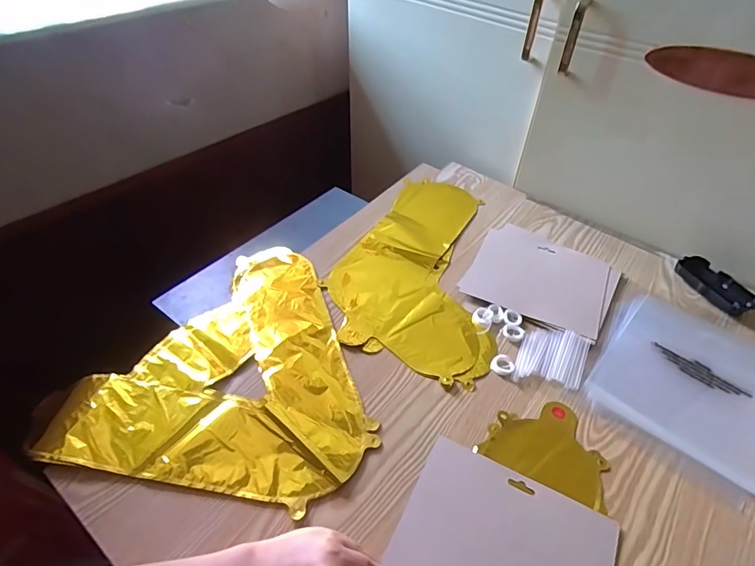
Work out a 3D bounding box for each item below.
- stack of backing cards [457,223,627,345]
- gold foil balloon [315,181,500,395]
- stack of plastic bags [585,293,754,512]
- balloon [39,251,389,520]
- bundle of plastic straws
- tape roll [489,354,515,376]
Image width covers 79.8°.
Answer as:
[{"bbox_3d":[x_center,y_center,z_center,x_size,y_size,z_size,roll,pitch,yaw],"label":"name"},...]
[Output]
[{"bbox_3d":[0.246,-0.009,0.674,0.201,0.007,0.187,27,50,22],"label":"stack of backing cards"},{"bbox_3d":[0.088,-0.034,0.695,0.242,0.007,0.387,20,48,16],"label":"gold foil balloon"},{"bbox_3d":[0.390,0.122,0.551,0.208,0.013,0.240,31,52,25],"label":"stack of plastic bags"},{"bbox_3d":[-0.213,0.096,0.547,0.335,0.015,0.371,-12,47,-14],"label":"balloon"},{"bbox_3d":[0.221,0.094,0.569,0.079,0.012,0.091,20,48,16],"label":"bundle of plastic straws"},{"bbox_3d":[0.156,0.102,0.560,0.027,0.007,0.027,1,45,-1],"label":"tape roll"}]

